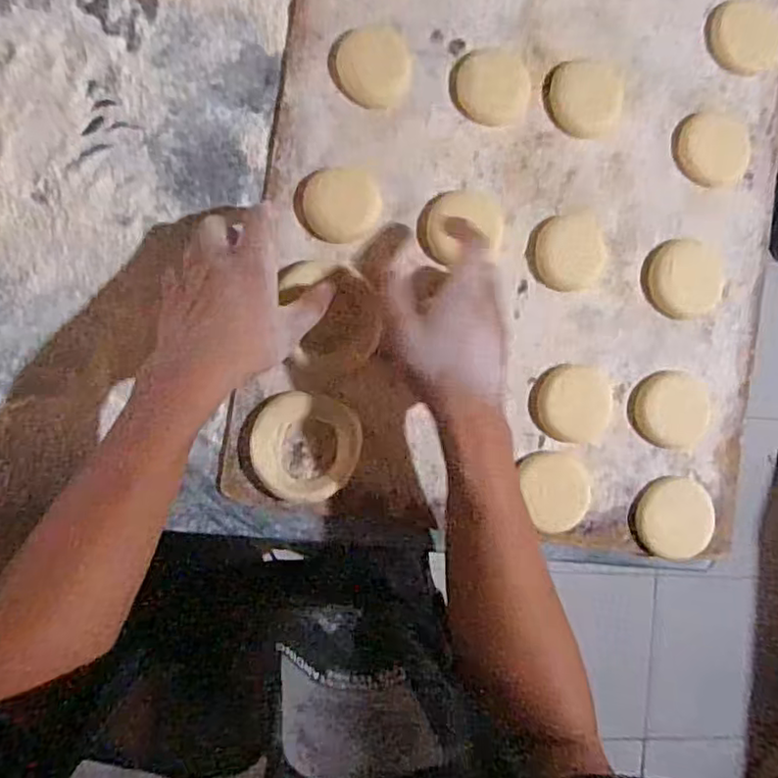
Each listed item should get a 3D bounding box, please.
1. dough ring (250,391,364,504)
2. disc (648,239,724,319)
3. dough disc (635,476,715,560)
[{"bbox_3d":[-0.062,0.044,0.470,0.080,0.015,0.079,0,90,-9],"label":"dough ring"},{"bbox_3d":[0.245,-0.090,0.514,0.063,0.006,0.062,0,90,-9],"label":"disc"},{"bbox_3d":[0.234,0.104,0.508,0.064,0.015,0.062,0,90,-9],"label":"dough disc"}]

